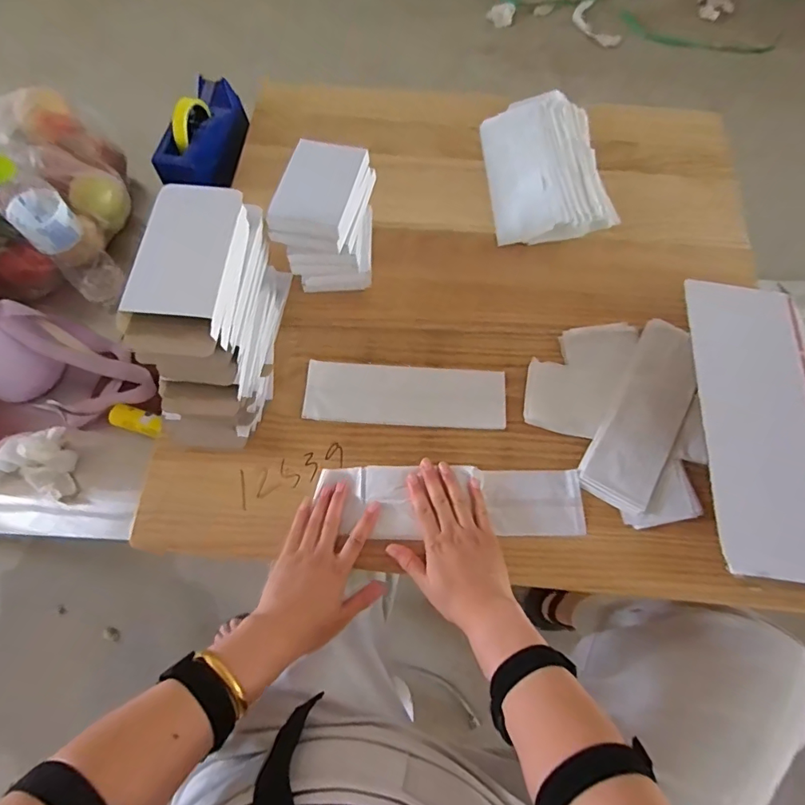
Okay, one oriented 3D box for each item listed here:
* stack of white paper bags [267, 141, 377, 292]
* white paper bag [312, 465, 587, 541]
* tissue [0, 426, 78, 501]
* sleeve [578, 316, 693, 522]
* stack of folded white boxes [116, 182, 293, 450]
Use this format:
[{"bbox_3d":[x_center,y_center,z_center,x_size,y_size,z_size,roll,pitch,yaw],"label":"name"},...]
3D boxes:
[{"bbox_3d":[-0.093,-0.223,0.611,0.105,0.155,0.125,5,68,3],"label":"stack of white paper bags"},{"bbox_3d":[0.056,0.113,0.548,0.298,0.014,0.086,3,68,0],"label":"white paper bag"},{"bbox_3d":[-0.470,0.072,0.616,0.106,0.041,0.081,13,69,6],"label":"tissue"},{"bbox_3d":[0.302,0.009,0.591,0.083,0.004,0.255,29,71,12],"label":"sleeve"},{"bbox_3d":[-0.211,-0.089,0.535,0.103,0.191,0.239,10,69,5],"label":"stack of folded white boxes"}]

